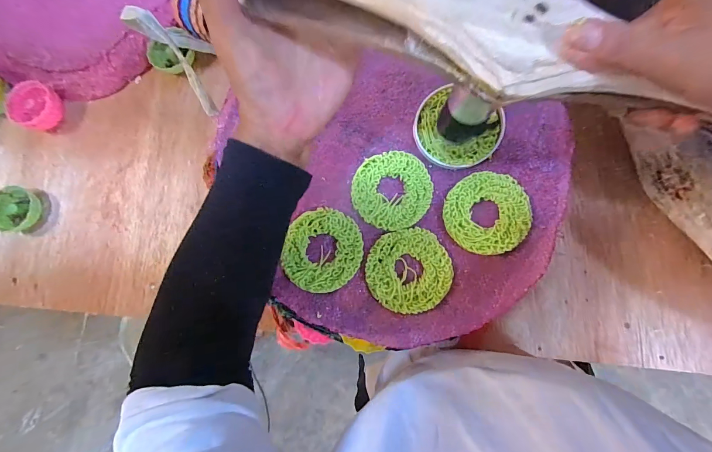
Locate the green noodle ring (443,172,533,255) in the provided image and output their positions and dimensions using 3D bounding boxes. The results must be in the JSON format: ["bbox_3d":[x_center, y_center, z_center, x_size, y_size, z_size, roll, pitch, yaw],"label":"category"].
[{"bbox_3d":[0.126,-0.013,0.327,0.078,0.008,0.078,-1,80,8],"label":"green noodle ring"}]

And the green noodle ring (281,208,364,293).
[{"bbox_3d":[-0.031,0.023,0.333,0.073,0.012,0.078,-1,80,8],"label":"green noodle ring"}]

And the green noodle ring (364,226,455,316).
[{"bbox_3d":[0.050,0.042,0.326,0.078,0.007,0.076,-1,80,8],"label":"green noodle ring"}]

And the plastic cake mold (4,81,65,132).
[{"bbox_3d":[-0.443,-0.165,0.476,0.055,0.038,0.065,17,85,9],"label":"plastic cake mold"}]

